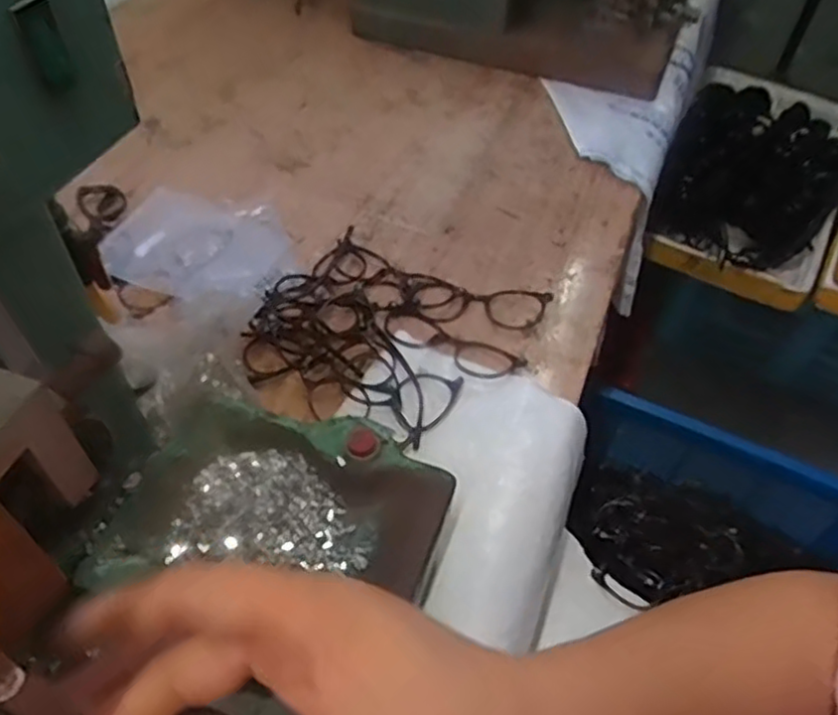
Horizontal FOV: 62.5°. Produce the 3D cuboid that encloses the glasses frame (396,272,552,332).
[{"bbox_3d":[0.061,-0.065,0.756,0.167,0.018,0.079,8,51,2],"label":"glasses frame"}]

